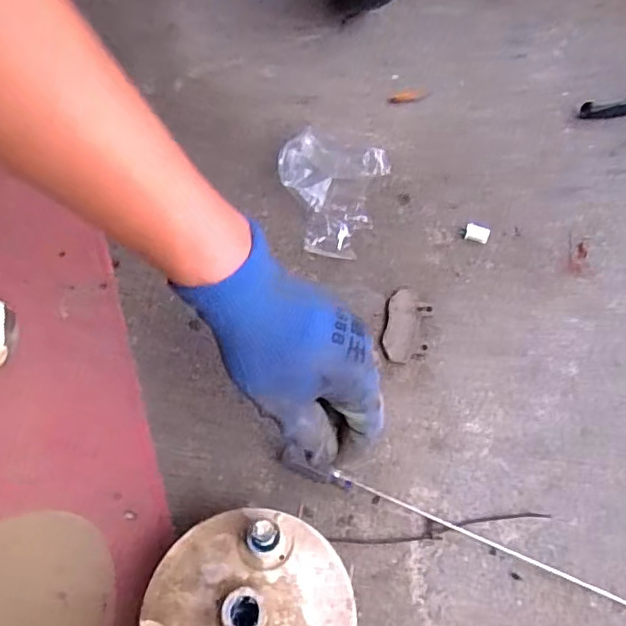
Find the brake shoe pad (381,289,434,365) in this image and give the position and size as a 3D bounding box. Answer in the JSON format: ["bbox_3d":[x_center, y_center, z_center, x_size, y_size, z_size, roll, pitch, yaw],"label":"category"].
[{"bbox_3d":[0.081,0.011,0.491,0.037,0.005,0.069,8,57,9],"label":"brake shoe pad"}]

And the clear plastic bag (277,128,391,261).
[{"bbox_3d":[0.007,-0.122,0.559,0.112,0.033,0.137,17,59,14],"label":"clear plastic bag"}]

